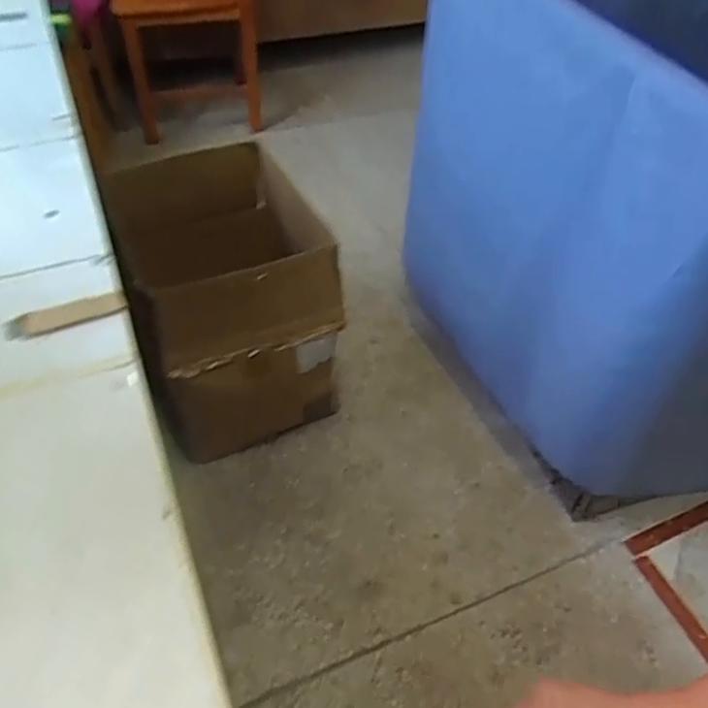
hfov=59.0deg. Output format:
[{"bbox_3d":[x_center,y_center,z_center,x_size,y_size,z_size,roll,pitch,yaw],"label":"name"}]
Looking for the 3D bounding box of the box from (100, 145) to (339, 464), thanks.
[{"bbox_3d":[-0.217,-0.117,1.256,0.331,0.449,0.471,-9,48,-10],"label":"box"}]

